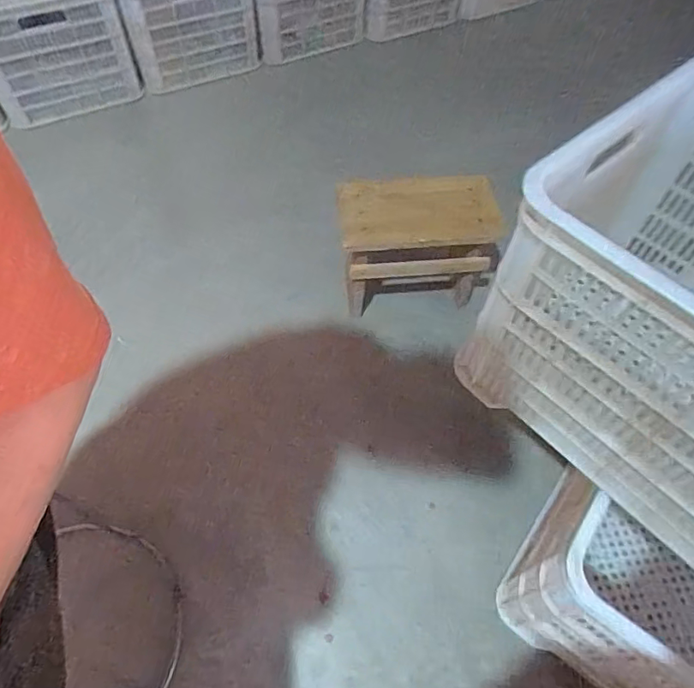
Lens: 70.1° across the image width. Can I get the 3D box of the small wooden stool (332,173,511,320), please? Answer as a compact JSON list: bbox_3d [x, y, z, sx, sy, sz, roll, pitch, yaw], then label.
[{"bbox_3d":[0.148,-0.200,1.110,0.330,0.285,0.204,-3,55,-2],"label":"small wooden stool"}]

